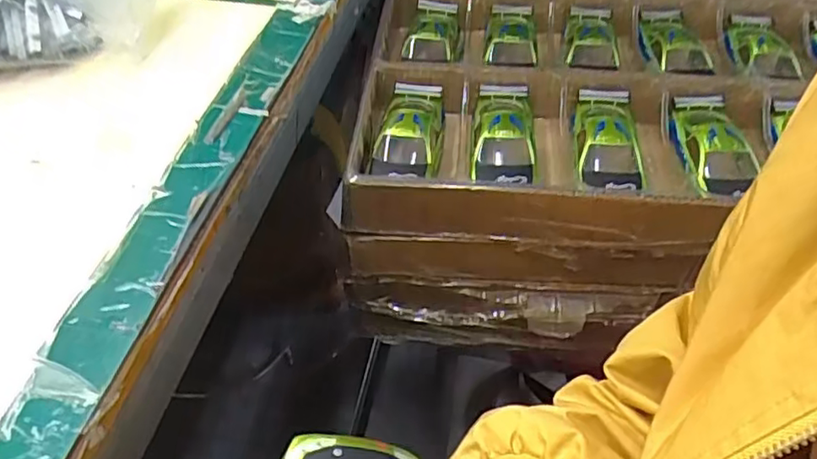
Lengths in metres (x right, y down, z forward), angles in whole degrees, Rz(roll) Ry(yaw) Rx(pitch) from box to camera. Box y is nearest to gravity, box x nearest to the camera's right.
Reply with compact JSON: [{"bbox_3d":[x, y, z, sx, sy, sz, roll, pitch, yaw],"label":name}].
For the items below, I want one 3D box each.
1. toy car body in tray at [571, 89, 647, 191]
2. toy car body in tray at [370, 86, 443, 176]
[{"bbox_3d":[0.153,-0.071,0.495,0.049,0.024,0.108,1,46,1],"label":"toy car body in tray"},{"bbox_3d":[0.001,-0.073,0.516,0.051,0.036,0.112,4,46,4],"label":"toy car body in tray"}]

